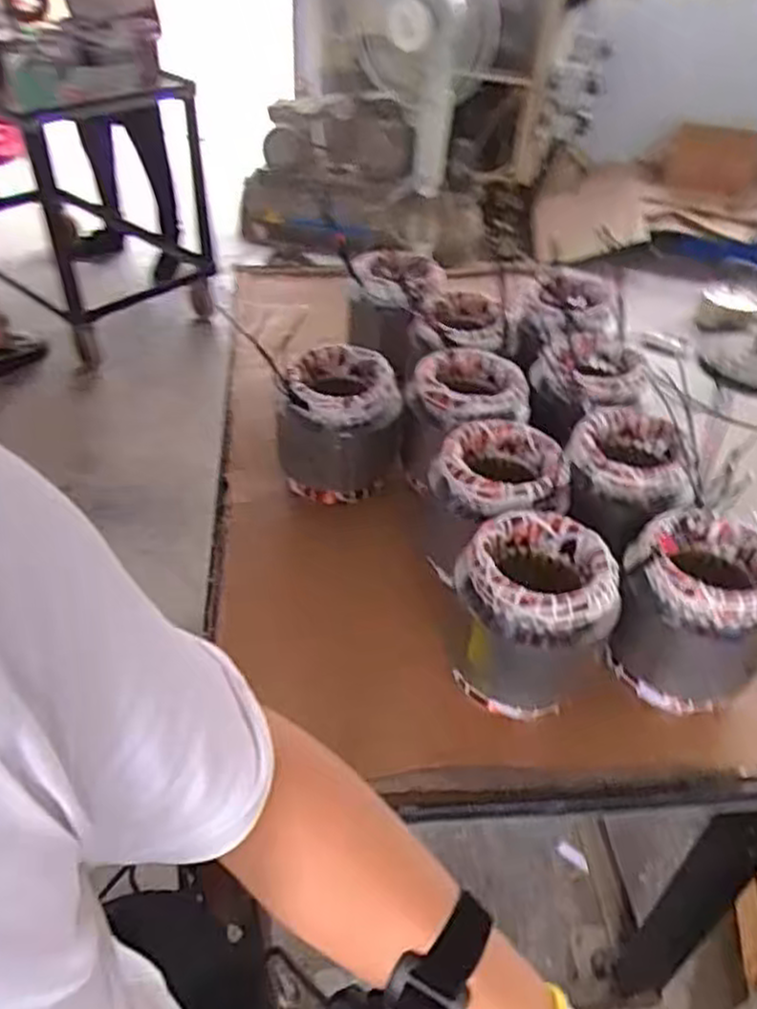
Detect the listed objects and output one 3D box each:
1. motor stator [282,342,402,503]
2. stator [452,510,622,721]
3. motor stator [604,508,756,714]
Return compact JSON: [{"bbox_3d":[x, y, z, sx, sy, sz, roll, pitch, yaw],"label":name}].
[{"bbox_3d":[-0.043,-0.103,0.977,0.129,0.158,0.136,5,42,2],"label":"motor stator"},{"bbox_3d":[0.146,0.107,0.740,0.145,0.157,0.131,15,43,13],"label":"stator"},{"bbox_3d":[0.319,0.106,0.755,0.159,0.148,0.133,19,44,17],"label":"motor stator"}]

